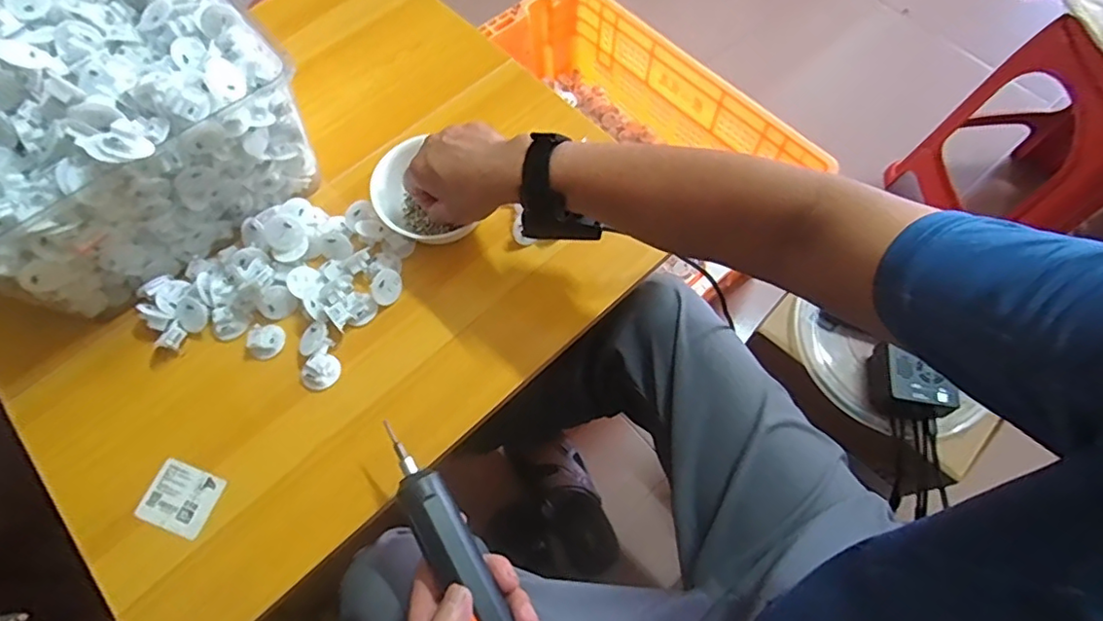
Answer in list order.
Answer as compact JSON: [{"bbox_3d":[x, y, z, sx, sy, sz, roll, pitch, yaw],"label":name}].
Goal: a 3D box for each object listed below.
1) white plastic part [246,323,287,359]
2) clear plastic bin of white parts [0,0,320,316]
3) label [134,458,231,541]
[{"bbox_3d":[-0.263,0.028,0.534,0.030,0.012,0.033,31,67,-18],"label":"white plastic part"},{"bbox_3d":[-0.415,-0.175,0.531,0.305,0.163,0.268,-40,71,-16],"label":"clear plastic bin of white parts"},{"bbox_3d":[-0.310,0.158,0.488,0.061,0.004,0.050,19,58,6],"label":"label"}]

